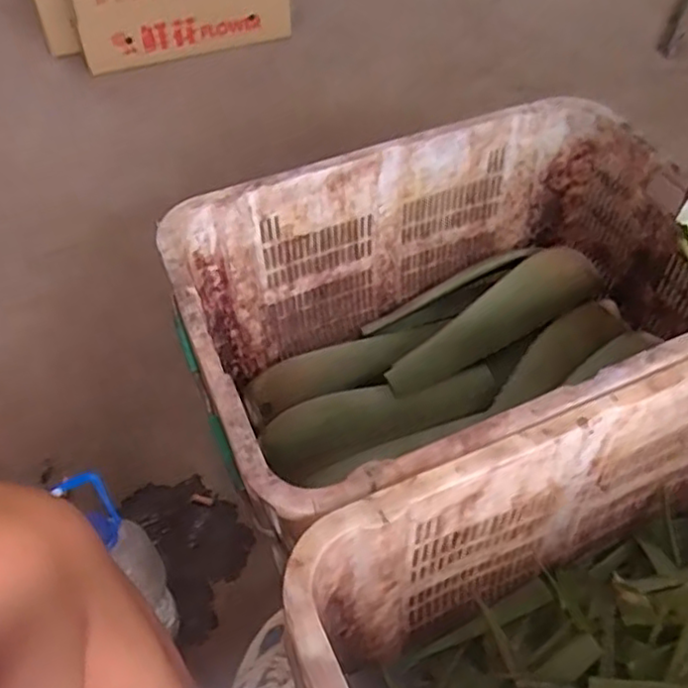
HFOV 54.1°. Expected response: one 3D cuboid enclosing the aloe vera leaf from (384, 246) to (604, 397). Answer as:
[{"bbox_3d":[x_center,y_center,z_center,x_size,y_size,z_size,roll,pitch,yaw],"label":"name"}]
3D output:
[{"bbox_3d":[0.229,-0.026,1.024,0.368,0.065,0.105,-32,53,-9],"label":"aloe vera leaf"}]

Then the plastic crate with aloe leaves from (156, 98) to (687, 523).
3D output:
[{"bbox_3d":[0.155,-0.016,0.896,0.673,0.308,0.464,-20,50,-16],"label":"plastic crate with aloe leaves"}]

